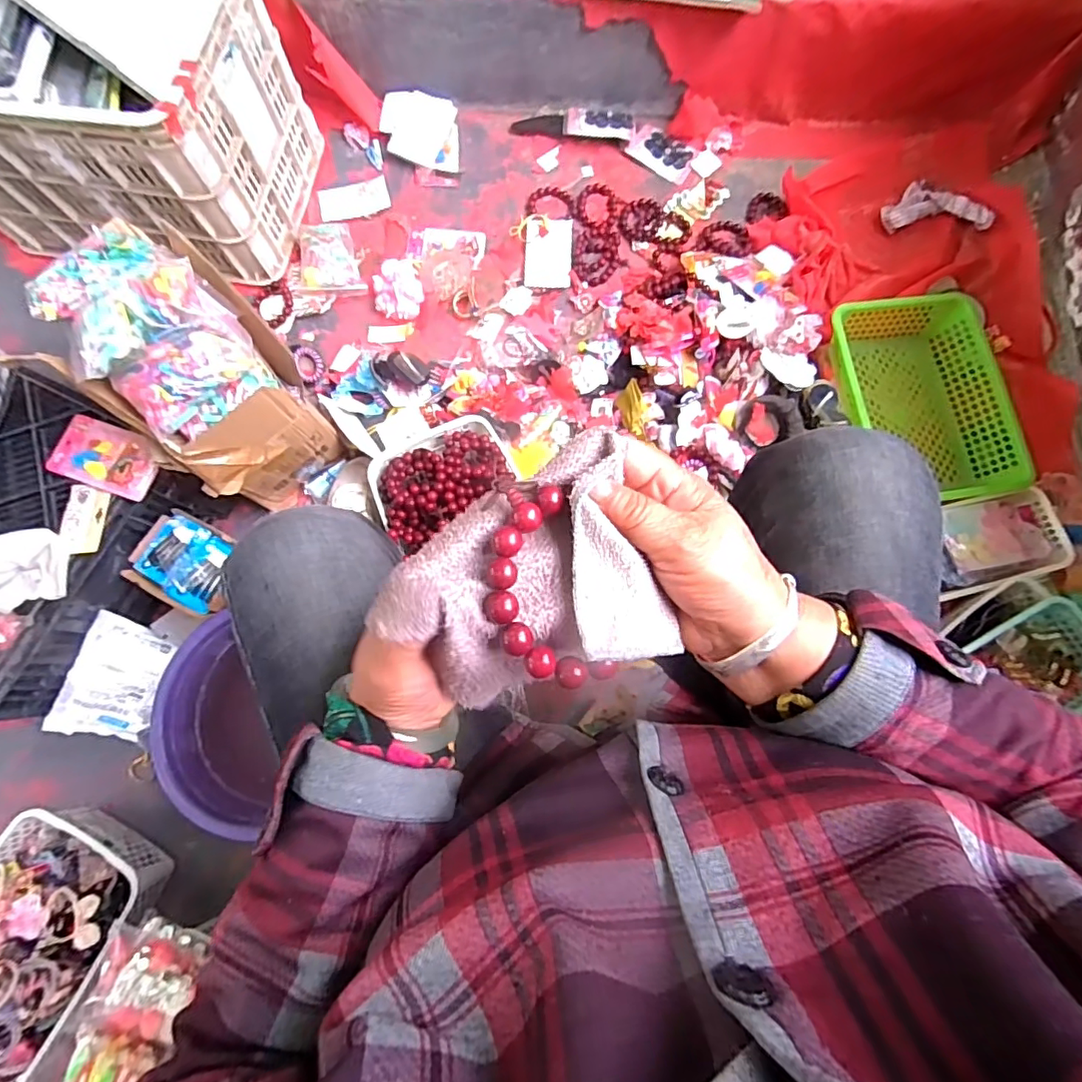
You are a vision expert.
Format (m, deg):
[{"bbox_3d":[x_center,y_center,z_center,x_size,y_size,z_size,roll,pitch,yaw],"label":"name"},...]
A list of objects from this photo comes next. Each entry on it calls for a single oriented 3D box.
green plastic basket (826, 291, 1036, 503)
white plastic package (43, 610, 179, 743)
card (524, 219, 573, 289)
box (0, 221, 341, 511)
[{"bbox_3d":[0.582,-0.222,0.856,0.243,0.086,0.336,-6,77,-1],"label":"green plastic basket"},{"bbox_3d":[-0.566,0.185,0.729,0.101,0.033,0.149,26,84,-33],"label":"white plastic package"},{"bbox_3d":[0.014,-0.506,0.962,0.082,0.007,0.136,0,78,-1],"label":"card"},{"bbox_3d":[-0.424,-0.207,0.702,0.247,0.279,0.194,40,80,9],"label":"box"}]

